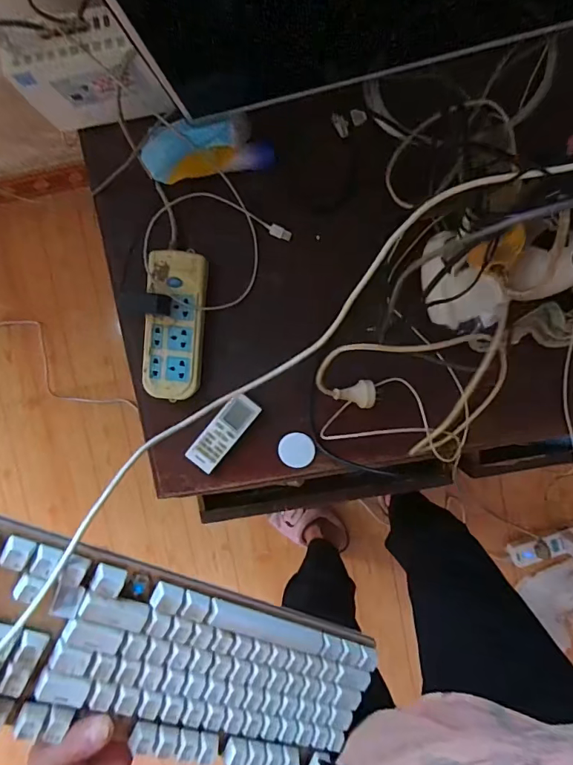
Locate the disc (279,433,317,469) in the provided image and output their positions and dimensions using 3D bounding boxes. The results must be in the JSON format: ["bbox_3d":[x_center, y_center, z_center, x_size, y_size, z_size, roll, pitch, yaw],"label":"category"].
[{"bbox_3d":[0.015,0.098,0.654,0.051,0.017,0.049,0,95,0],"label":"disc"}]

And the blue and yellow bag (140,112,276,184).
[{"bbox_3d":[-0.095,-0.296,0.561,0.162,0.043,0.061,-13,95,-16],"label":"blue and yellow bag"}]

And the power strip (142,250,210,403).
[{"bbox_3d":[-0.153,-0.076,0.615,0.078,0.032,0.197,7,95,-1],"label":"power strip"}]

